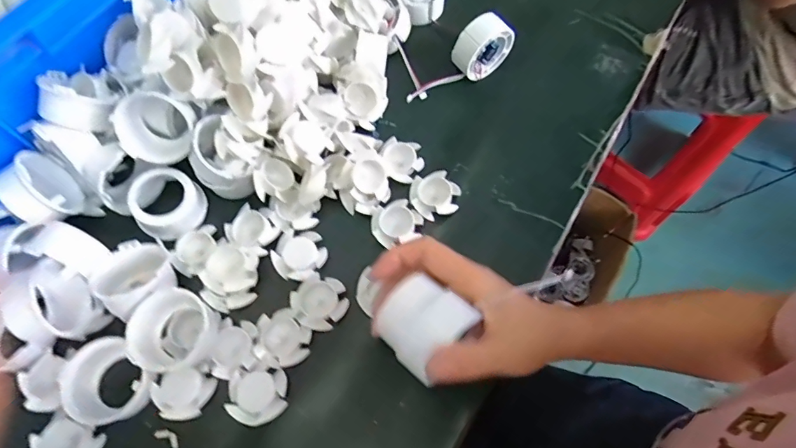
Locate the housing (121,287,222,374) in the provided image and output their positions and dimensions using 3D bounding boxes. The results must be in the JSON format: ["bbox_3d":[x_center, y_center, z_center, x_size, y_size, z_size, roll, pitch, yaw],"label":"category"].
[{"bbox_3d":[-0.154,0.077,0.314,0.056,0.030,0.054,1,66,-3],"label":"housing"}]

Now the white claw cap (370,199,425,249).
[{"bbox_3d":[-0.001,0.001,0.366,0.040,0.016,0.034,-12,68,-8],"label":"white claw cap"}]

